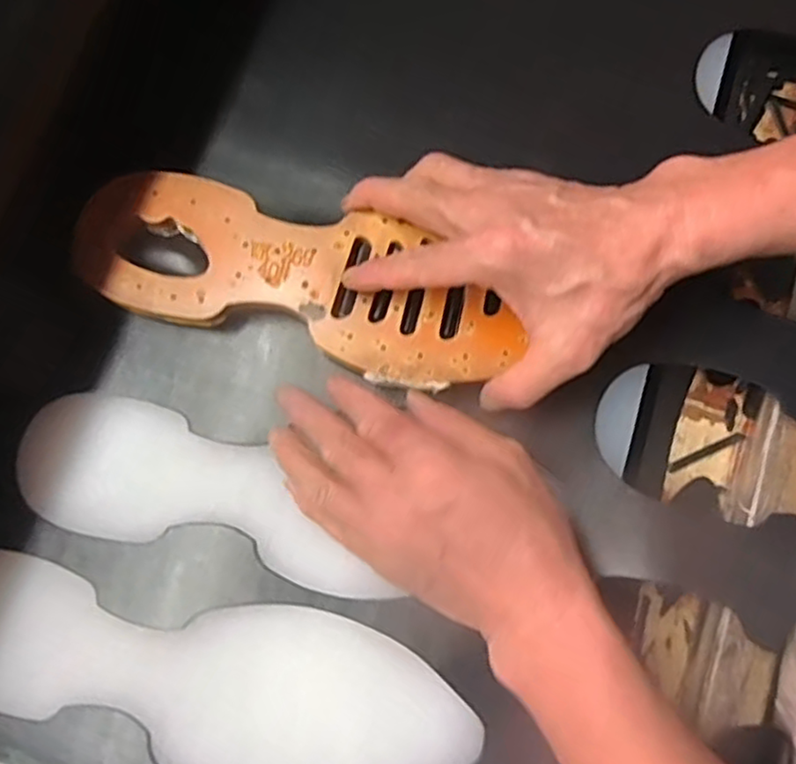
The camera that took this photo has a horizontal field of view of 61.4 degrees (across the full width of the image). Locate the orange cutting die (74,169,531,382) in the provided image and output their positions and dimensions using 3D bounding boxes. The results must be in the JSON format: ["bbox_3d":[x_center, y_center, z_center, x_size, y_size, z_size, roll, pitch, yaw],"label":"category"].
[{"bbox_3d":[-0.055,-0.059,0.371,0.244,0.025,0.078,19,78,8],"label":"orange cutting die"}]

